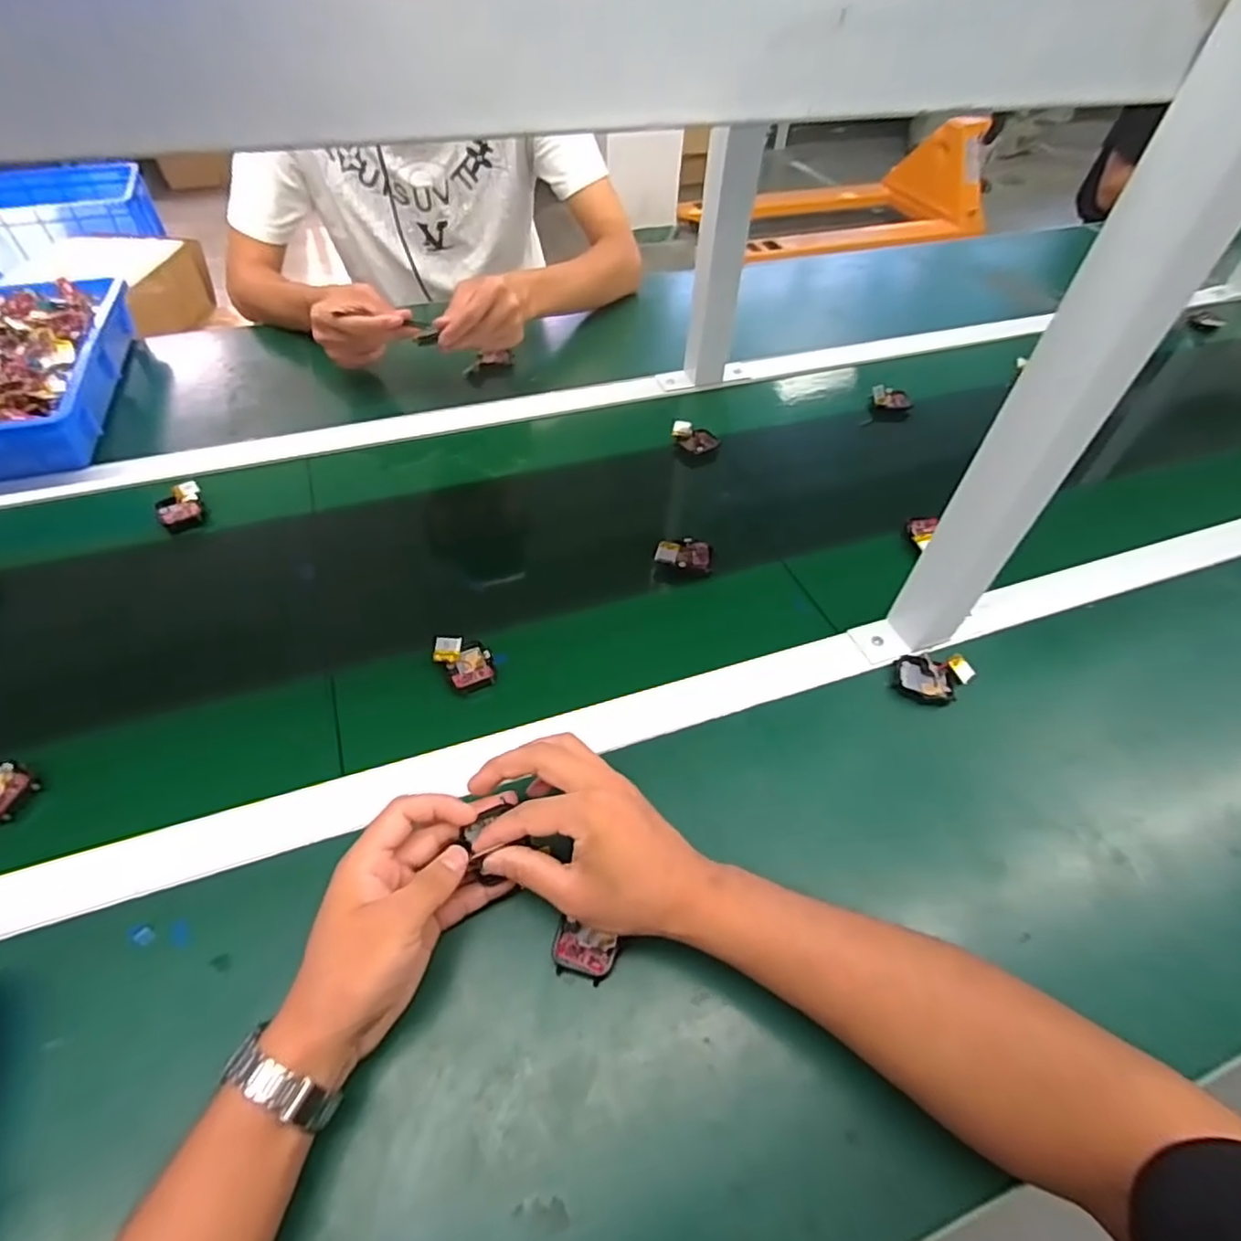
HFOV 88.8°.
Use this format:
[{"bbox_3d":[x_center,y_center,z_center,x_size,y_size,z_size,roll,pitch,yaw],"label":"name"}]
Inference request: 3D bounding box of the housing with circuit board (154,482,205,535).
[{"bbox_3d":[-0.425,-0.109,0.615,0.038,0.026,0.046,-21,55,-19],"label":"housing with circuit board"}]

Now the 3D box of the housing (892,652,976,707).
[{"bbox_3d":[0.255,0.045,0.514,0.064,0.013,0.044,-1,50,-4],"label":"housing"}]

